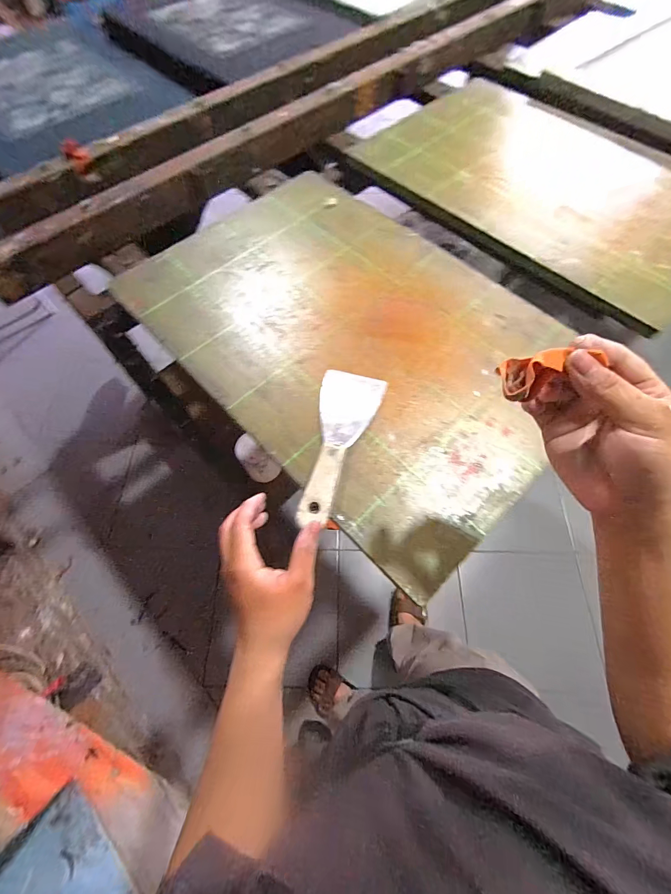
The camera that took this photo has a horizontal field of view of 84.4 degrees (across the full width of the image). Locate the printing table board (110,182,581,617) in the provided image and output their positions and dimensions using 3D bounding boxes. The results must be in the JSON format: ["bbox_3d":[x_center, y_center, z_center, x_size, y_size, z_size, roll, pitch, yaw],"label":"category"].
[{"bbox_3d":[0.022,-0.156,0.486,0.386,0.009,0.566,-41,71,-15],"label":"printing table board"}]

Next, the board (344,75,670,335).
[{"bbox_3d":[0.371,-0.467,0.637,0.430,0.037,0.572,-43,72,-16],"label":"board"}]

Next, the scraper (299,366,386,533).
[{"bbox_3d":[0.002,-0.007,0.409,0.071,0.018,0.194,13,58,7],"label":"scraper"}]

